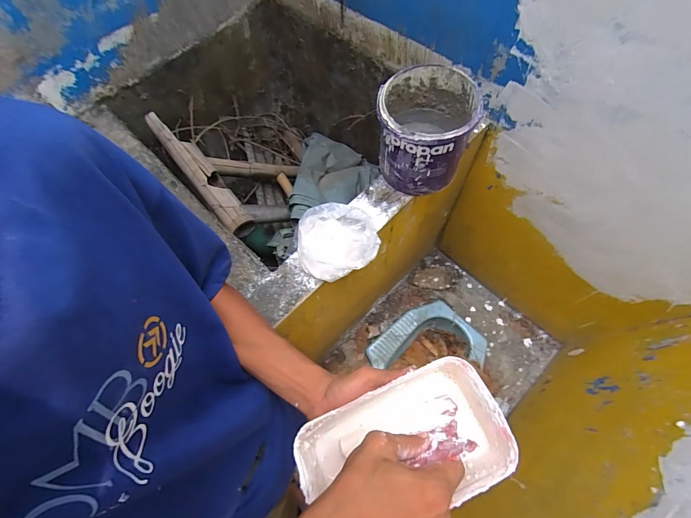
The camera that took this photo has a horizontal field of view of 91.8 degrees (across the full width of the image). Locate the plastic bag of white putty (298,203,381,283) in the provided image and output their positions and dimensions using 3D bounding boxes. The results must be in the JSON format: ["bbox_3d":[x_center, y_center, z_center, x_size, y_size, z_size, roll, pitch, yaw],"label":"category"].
[{"bbox_3d":[-0.017,-0.034,0.668,0.149,0.065,0.145,-14,68,-3],"label":"plastic bag of white putty"}]

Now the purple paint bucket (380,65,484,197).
[{"bbox_3d":[0.156,-0.256,0.684,0.173,0.180,0.181,-1,68,2],"label":"purple paint bucket"}]

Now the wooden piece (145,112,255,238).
[{"bbox_3d":[-0.416,-0.250,0.944,0.074,0.064,0.474,-38,71,-12],"label":"wooden piece"}]

